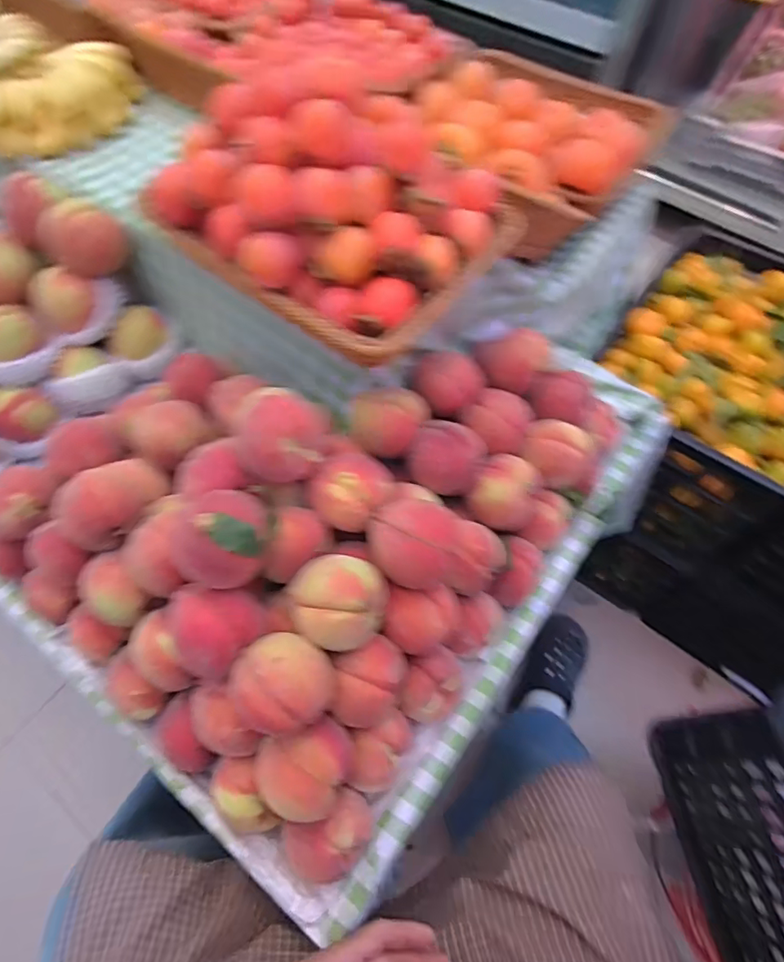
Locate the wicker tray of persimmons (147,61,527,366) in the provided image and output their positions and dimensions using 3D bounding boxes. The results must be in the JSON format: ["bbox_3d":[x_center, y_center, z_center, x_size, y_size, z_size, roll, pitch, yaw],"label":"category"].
[{"bbox_3d":[-0.061,-0.279,0.471,0.310,0.124,0.229,34,65,16],"label":"wicker tray of persimmons"}]

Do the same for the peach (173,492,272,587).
[{"bbox_3d":[-0.131,0.046,0.405,0.070,0.076,0.066,1,61,-1],"label":"peach"}]

